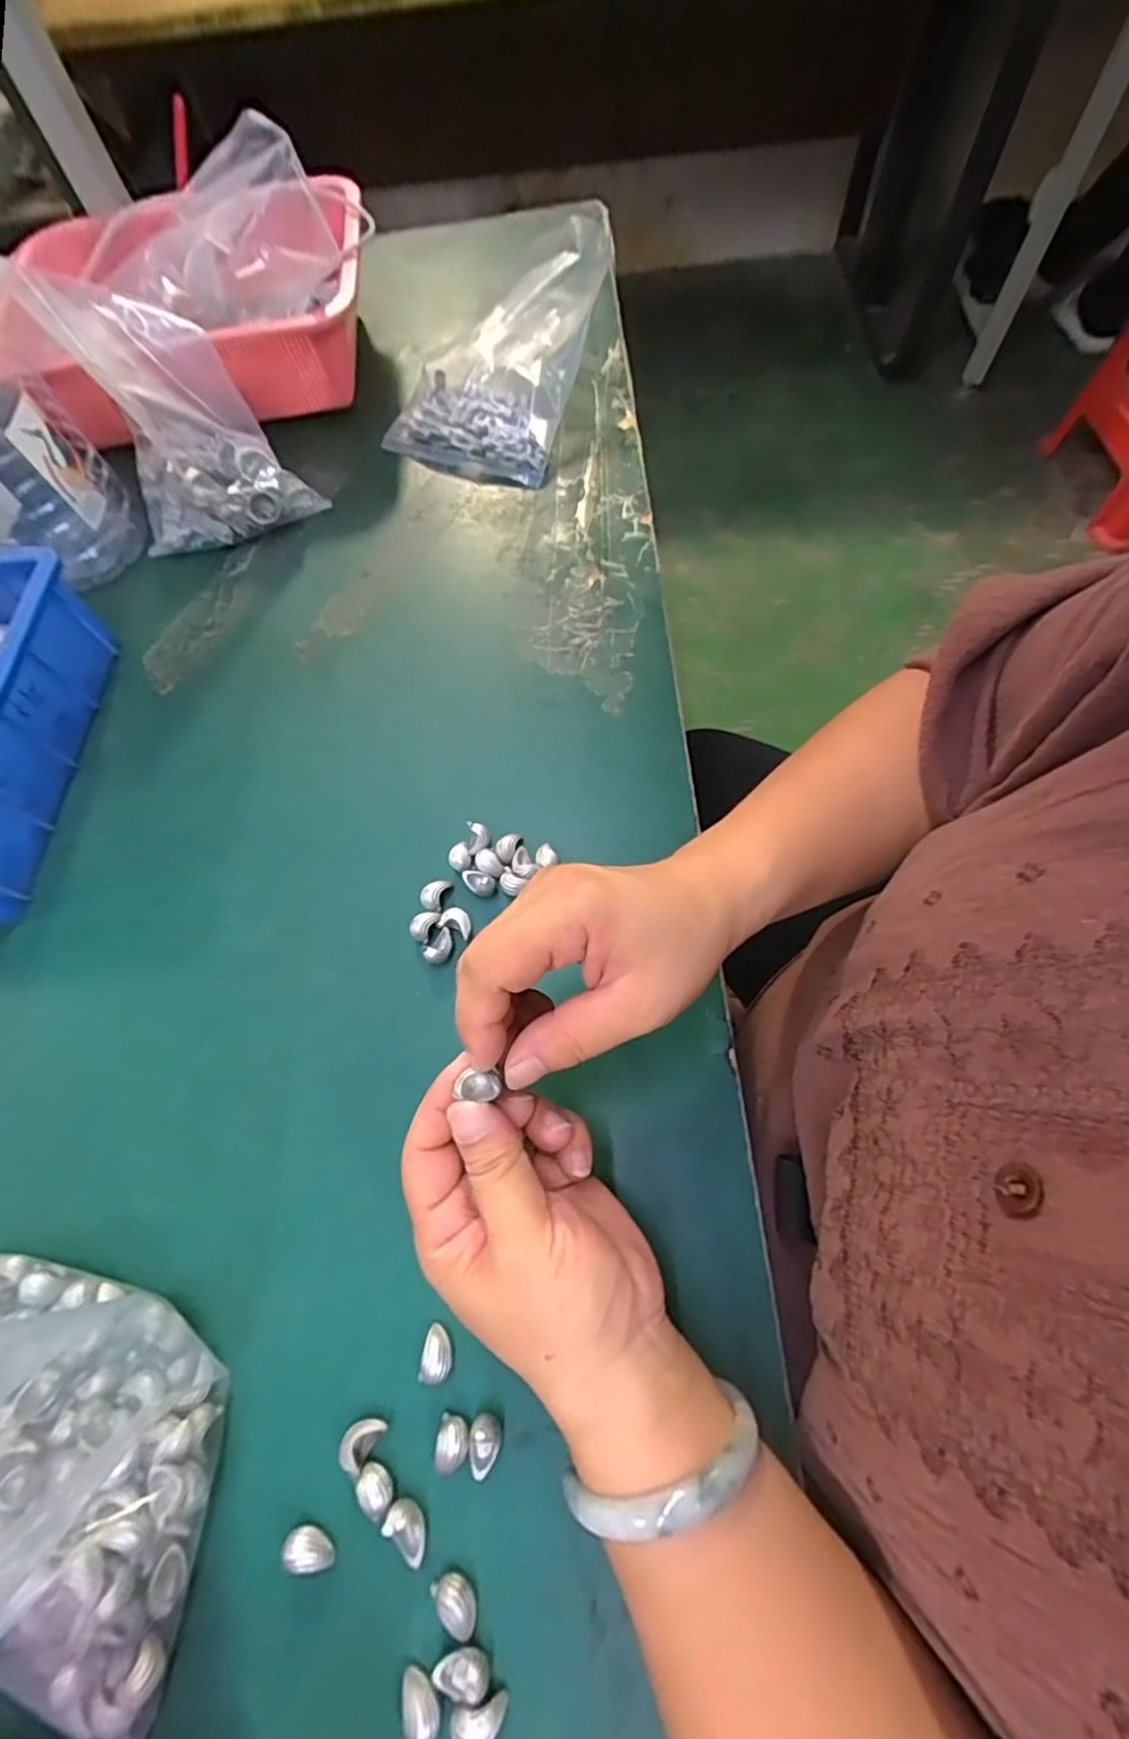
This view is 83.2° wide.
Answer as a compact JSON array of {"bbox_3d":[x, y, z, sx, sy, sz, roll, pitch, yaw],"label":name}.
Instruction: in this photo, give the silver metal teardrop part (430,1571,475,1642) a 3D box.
[{"bbox_3d":[-0.040,0.273,0.236,0.019,0.011,0.012,38,74,20],"label":"silver metal teardrop part"}]

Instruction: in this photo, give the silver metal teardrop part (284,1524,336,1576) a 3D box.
[{"bbox_3d":[-0.099,0.264,0.246,0.019,0.011,0.011,24,69,16],"label":"silver metal teardrop part"}]

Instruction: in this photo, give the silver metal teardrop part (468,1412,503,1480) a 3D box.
[{"bbox_3d":[-0.032,0.230,0.254,0.013,0.009,0.020,13,67,11],"label":"silver metal teardrop part"}]

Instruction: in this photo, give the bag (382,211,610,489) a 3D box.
[{"bbox_3d":[-0.056,-0.403,0.495,0.141,0.089,0.171,18,68,13],"label":"bag"}]

